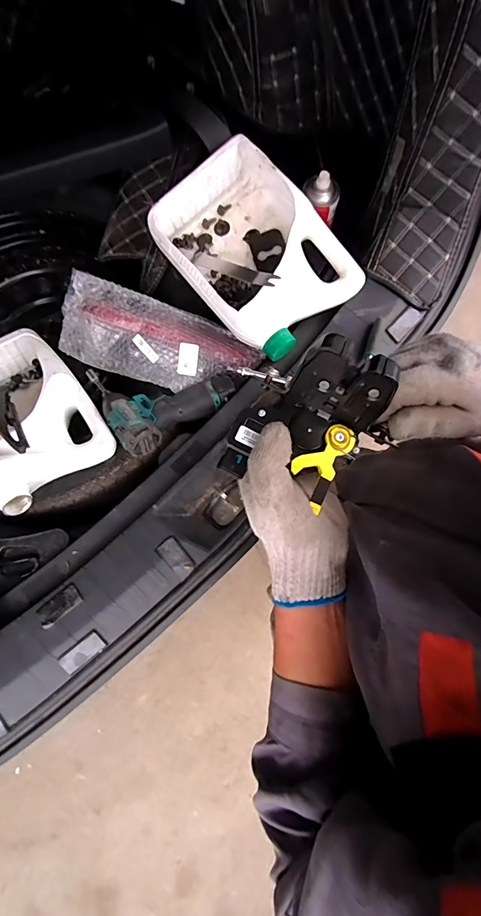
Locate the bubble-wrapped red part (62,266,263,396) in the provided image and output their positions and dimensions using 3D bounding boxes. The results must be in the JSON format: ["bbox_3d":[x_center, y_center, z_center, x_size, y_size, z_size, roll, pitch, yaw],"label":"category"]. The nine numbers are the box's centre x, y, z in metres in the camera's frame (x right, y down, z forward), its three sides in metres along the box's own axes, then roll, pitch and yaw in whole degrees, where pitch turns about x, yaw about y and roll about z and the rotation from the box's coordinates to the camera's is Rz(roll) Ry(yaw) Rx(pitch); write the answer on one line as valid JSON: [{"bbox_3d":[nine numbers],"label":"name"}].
[{"bbox_3d":[-0.140,-0.197,0.686,0.315,0.061,0.135,21,79,5],"label":"bubble-wrapped red part"}]

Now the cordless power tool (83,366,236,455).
[{"bbox_3d":[-0.131,-0.122,0.675,0.202,0.061,0.175,-30,80,-5],"label":"cordless power tool"}]

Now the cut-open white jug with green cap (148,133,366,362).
[{"bbox_3d":[0.028,-0.325,0.659,0.223,0.099,0.306,-39,81,-7],"label":"cut-open white jug with green cap"}]

